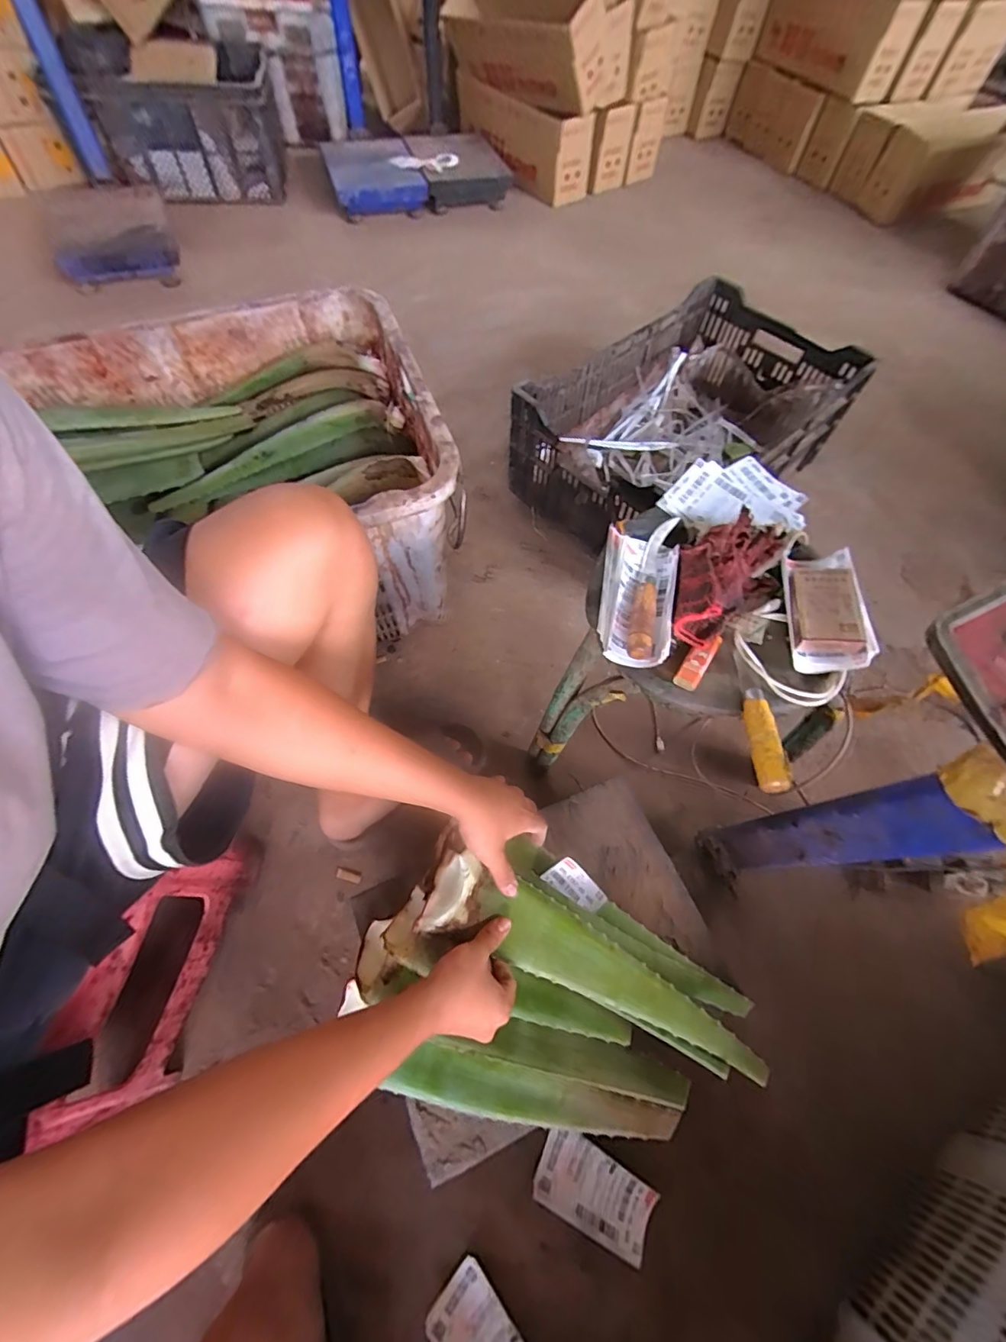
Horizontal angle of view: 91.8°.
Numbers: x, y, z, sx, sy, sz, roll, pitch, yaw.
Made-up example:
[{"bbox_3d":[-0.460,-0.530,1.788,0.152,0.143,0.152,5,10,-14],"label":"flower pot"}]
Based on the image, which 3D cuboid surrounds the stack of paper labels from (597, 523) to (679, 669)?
[{"bbox_3d":[0.144,-0.081,0.527,0.077,0.034,0.155,10,62,5],"label":"stack of paper labels"}]

